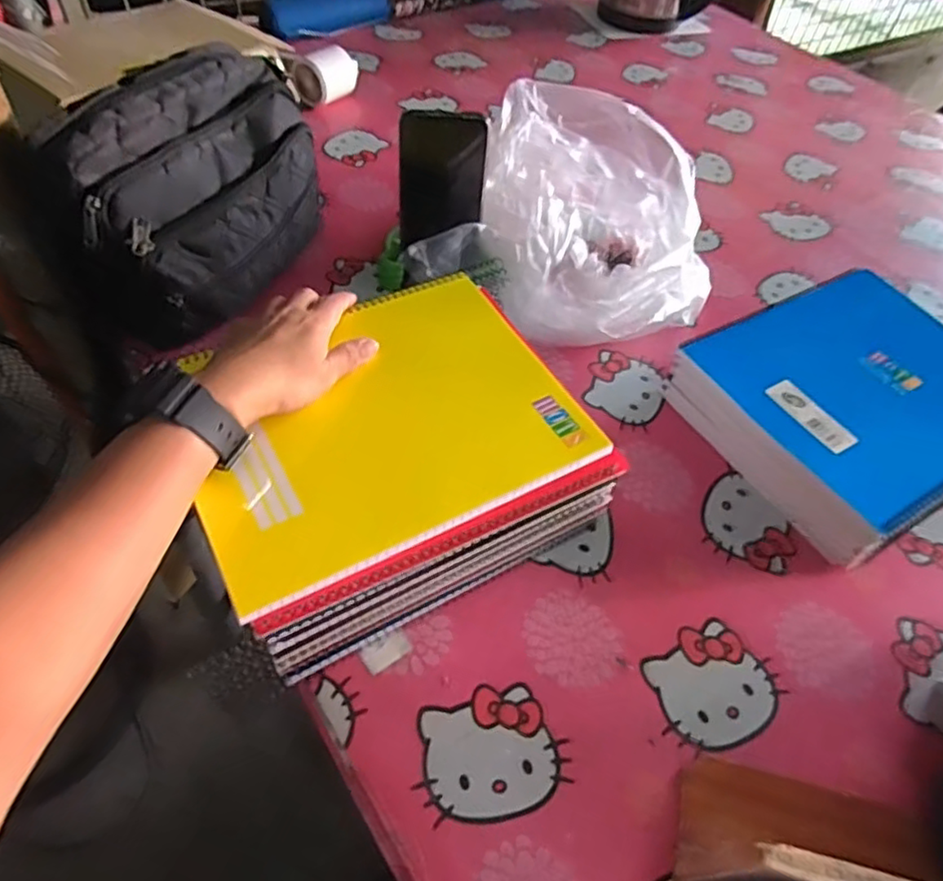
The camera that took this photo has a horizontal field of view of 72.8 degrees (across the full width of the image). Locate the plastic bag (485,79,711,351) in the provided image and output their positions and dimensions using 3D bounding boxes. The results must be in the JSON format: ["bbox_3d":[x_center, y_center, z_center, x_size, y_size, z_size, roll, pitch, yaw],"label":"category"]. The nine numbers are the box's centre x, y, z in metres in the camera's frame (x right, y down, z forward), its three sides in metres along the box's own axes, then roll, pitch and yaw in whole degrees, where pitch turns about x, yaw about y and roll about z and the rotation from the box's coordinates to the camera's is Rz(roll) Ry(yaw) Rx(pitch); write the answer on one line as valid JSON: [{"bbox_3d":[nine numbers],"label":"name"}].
[{"bbox_3d":[0.119,-0.231,0.650,0.219,0.127,0.274,1,53,-4],"label":"plastic bag"}]

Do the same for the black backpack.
[{"bbox_3d":[-0.236,-0.220,0.553,0.139,0.156,0.241,14,52,4],"label":"black backpack"}]

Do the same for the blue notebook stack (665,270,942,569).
[{"bbox_3d":[0.322,-0.034,0.544,0.260,0.064,0.209,-25,59,-21],"label":"blue notebook stack"}]

